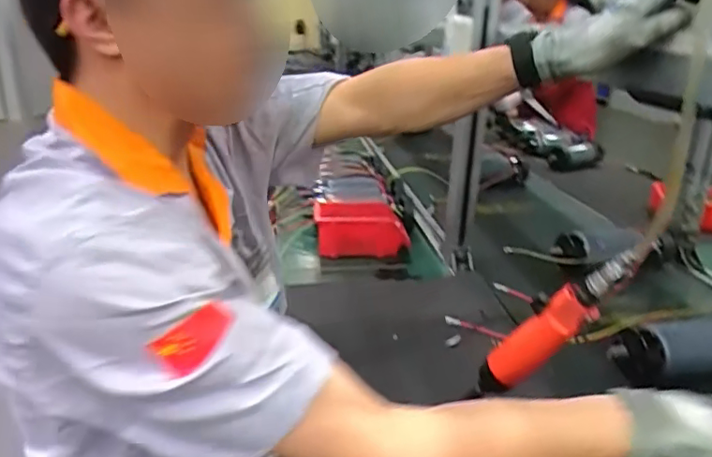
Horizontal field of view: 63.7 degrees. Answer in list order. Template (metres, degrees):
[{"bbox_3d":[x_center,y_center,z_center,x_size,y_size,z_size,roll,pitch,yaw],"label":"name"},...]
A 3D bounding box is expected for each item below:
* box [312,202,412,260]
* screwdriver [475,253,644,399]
[{"bbox_3d":[0.005,0.005,1.118,0.172,0.090,0.123,-3,20,-10],"label":"box"},{"bbox_3d":[0.191,0.092,0.554,0.043,0.200,0.034,40,28,5],"label":"screwdriver"}]

